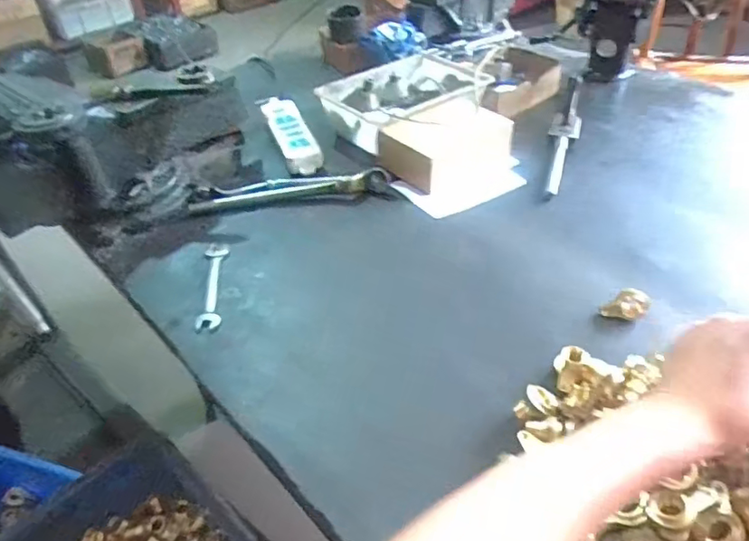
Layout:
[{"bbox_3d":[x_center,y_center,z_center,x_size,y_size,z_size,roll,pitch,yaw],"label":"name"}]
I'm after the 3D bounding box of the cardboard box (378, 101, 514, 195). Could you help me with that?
[{"bbox_3d":[0.107,-0.189,0.848,0.185,0.055,0.123,-28,46,-25],"label":"cardboard box"}]

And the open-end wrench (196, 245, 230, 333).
[{"bbox_3d":[-0.194,0.017,0.697,0.028,0.004,0.157,-8,41,-3],"label":"open-end wrench"}]

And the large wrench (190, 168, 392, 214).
[{"bbox_3d":[-0.118,-0.118,0.822,0.276,0.021,0.053,-8,41,-4],"label":"large wrench"}]

